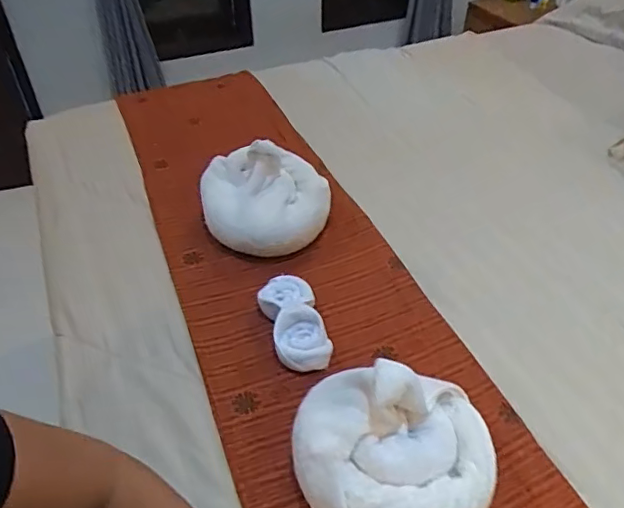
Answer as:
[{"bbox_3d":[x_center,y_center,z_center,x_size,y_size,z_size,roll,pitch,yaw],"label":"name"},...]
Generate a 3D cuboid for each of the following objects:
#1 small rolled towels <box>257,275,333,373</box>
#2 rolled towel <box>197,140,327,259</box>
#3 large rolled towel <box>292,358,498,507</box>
[{"bbox_3d":[-0.026,0.088,0.748,0.078,0.052,0.157,-10,42,-10],"label":"small rolled towels"},{"bbox_3d":[-0.075,-0.095,0.894,0.201,0.122,0.167,-9,42,-8],"label":"rolled towel"},{"bbox_3d":[0.084,0.191,0.565,0.200,0.131,0.181,-6,42,-5],"label":"large rolled towel"}]

